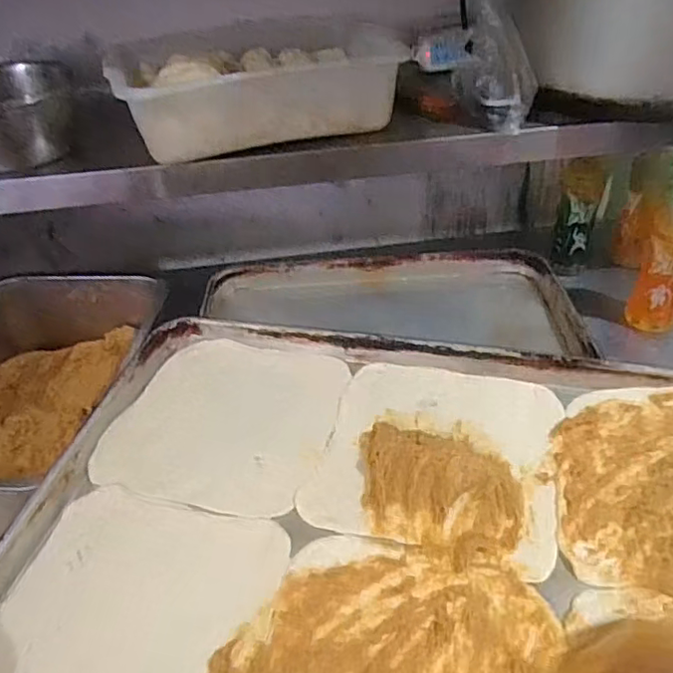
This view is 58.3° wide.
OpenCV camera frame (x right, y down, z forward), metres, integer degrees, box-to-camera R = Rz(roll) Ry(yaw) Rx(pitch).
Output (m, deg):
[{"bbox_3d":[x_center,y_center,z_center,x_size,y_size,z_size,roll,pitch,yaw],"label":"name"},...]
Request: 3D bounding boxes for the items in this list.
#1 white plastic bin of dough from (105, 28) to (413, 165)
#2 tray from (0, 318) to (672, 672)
[{"bbox_3d":[-0.097,-0.318,0.775,0.355,0.087,0.202,-13,39,-14],"label":"white plastic bin of dough"},{"bbox_3d":[0.069,0.149,0.423,0.589,0.041,0.399,7,39,11],"label":"tray"}]

